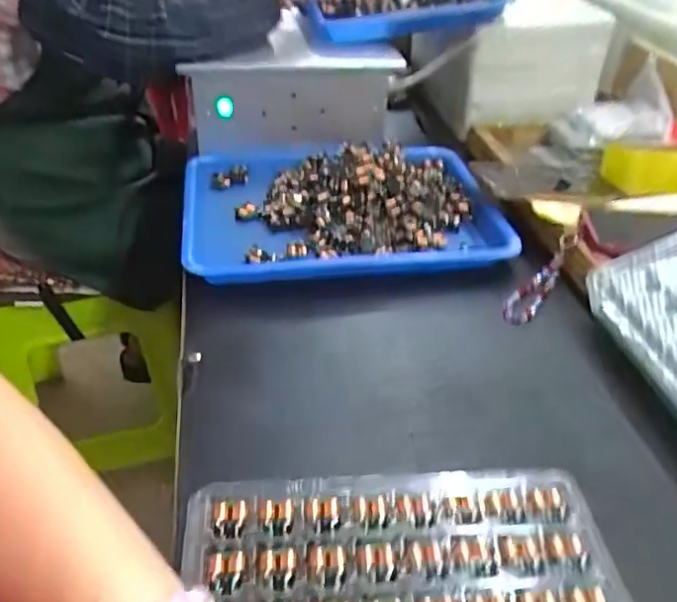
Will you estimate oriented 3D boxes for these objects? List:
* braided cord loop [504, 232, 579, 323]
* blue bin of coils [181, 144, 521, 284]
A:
[{"bbox_3d":[0.190,-0.019,0.585,0.029,0.023,0.119,29,60,27],"label":"braided cord loop"},{"bbox_3d":[-0.001,-0.112,0.671,0.329,0.044,0.244,-4,38,-8],"label":"blue bin of coils"}]

